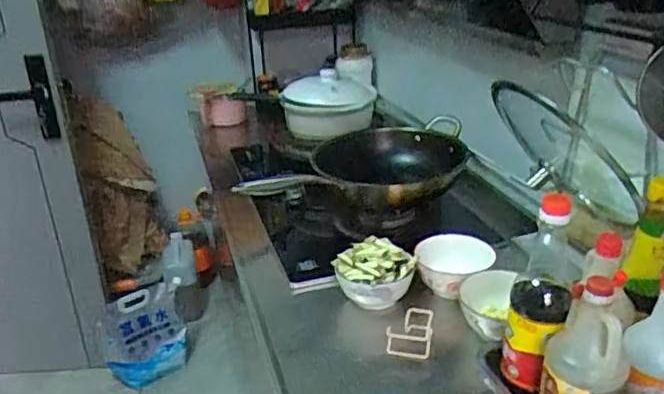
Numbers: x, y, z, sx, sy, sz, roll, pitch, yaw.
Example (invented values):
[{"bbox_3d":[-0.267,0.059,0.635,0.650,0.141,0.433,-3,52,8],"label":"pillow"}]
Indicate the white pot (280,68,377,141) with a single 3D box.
[{"bbox_3d":[-0.014,-0.231,1.530,0.211,0.144,0.211,-2,24,1],"label":"white pot"}]

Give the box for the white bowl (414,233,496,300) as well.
[{"bbox_3d":[0.198,0.115,1.025,0.122,0.064,0.122,-2,24,1],"label":"white bowl"}]

